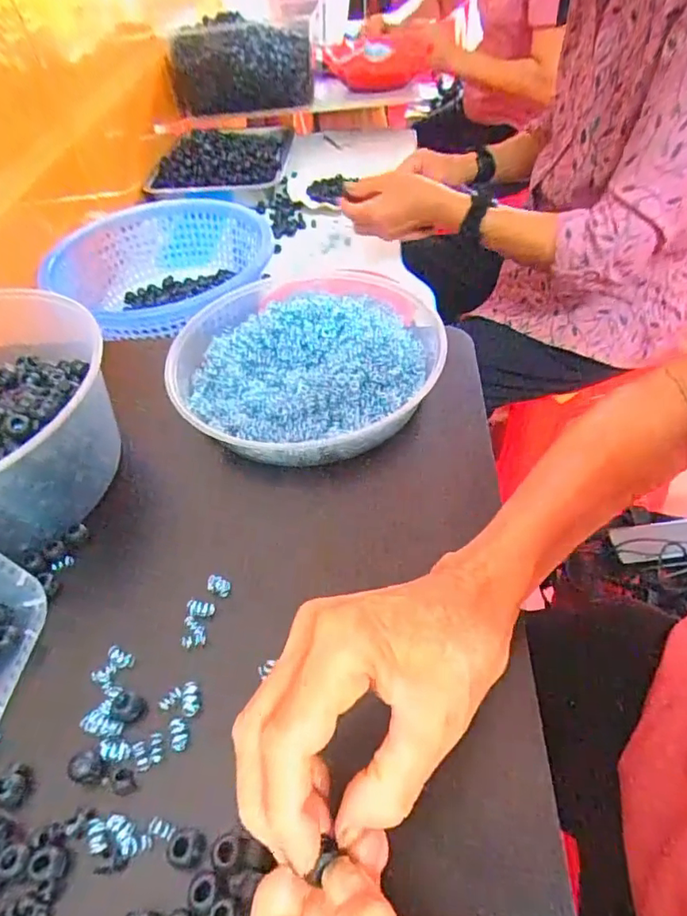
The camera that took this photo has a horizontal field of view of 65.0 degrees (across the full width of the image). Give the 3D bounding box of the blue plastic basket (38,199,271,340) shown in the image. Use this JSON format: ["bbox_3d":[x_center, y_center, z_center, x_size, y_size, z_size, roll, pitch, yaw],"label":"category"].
[{"bbox_3d":[-0.241,-0.225,0.691,0.265,0.104,0.261,0,49,6],"label":"blue plastic basket"}]

